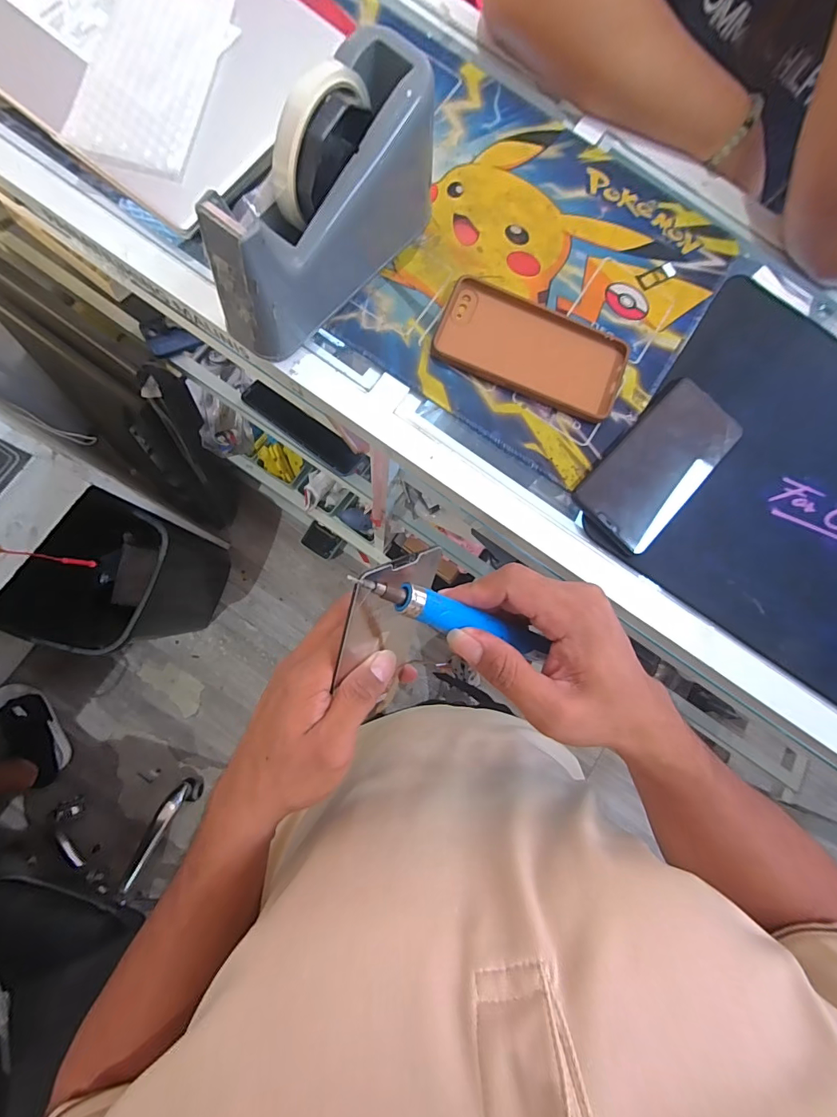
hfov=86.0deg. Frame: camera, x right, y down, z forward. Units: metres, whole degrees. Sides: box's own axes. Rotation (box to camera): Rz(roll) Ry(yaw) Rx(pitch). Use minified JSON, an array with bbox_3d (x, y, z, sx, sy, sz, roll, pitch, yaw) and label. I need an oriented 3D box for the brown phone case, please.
[{"bbox_3d":[0.097,-0.179,0.379,0.158,0.006,0.083,21,81,-2],"label":"brown phone case"}]

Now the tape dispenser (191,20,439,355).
[{"bbox_3d":[-0.065,-0.245,0.321,0.059,0.107,0.194,36,81,0],"label":"tape dispenser"}]

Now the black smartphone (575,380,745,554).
[{"bbox_3d":[0.201,-0.078,0.374,0.073,0.010,0.152,44,81,2],"label":"black smartphone"}]

